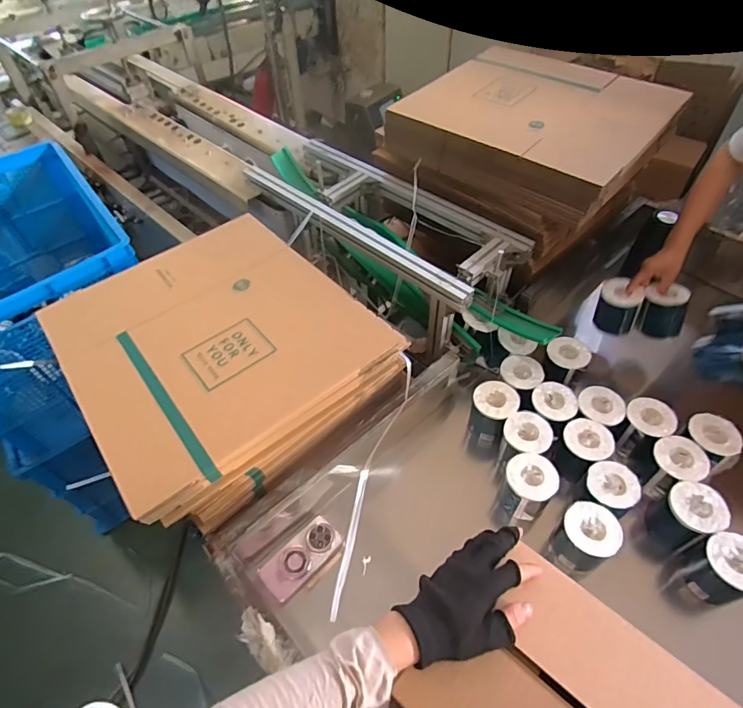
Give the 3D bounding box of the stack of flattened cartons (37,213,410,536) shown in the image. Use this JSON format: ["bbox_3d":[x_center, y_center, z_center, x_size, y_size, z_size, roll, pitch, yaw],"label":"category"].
[{"bbox_3d":[-0.316,-0.010,1.000,0.553,0.186,0.595,-35,57,-24],"label":"stack of flattened cartons"}]

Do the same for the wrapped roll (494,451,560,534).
[{"bbox_3d":[0.311,0.286,0.954,0.092,0.168,0.097,-1,50,2],"label":"wrapped roll"}]

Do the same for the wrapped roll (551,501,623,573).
[{"bbox_3d":[0.398,0.342,0.867,0.087,0.115,0.092,-1,50,2],"label":"wrapped roll"}]

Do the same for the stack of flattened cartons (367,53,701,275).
[{"bbox_3d":[0.412,-0.559,1.283,0.617,0.274,0.523,34,59,28],"label":"stack of flattened cartons"}]

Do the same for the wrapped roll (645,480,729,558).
[{"bbox_3d":[0.601,0.315,0.892,0.087,0.135,0.095,-1,50,2],"label":"wrapped roll"}]

